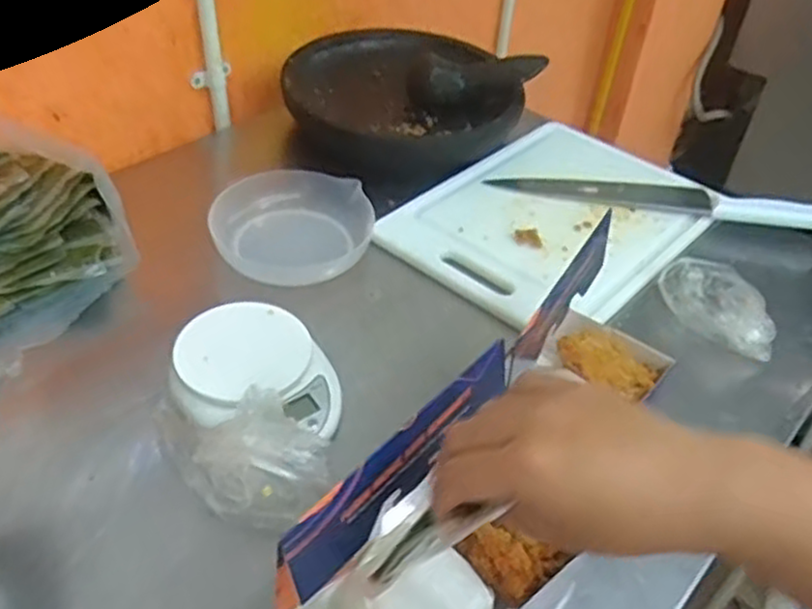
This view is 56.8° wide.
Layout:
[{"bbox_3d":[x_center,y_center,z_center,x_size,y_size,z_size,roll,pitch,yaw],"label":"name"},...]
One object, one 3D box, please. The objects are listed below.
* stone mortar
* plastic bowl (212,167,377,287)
[{"bbox_3d":[-0.013,-0.262,0.937,0.292,0.090,0.298,-24,49,-29],"label":"stone mortar"},{"bbox_3d":[-0.111,-0.076,0.750,0.156,0.053,0.127,4,42,-1],"label":"plastic bowl"}]

